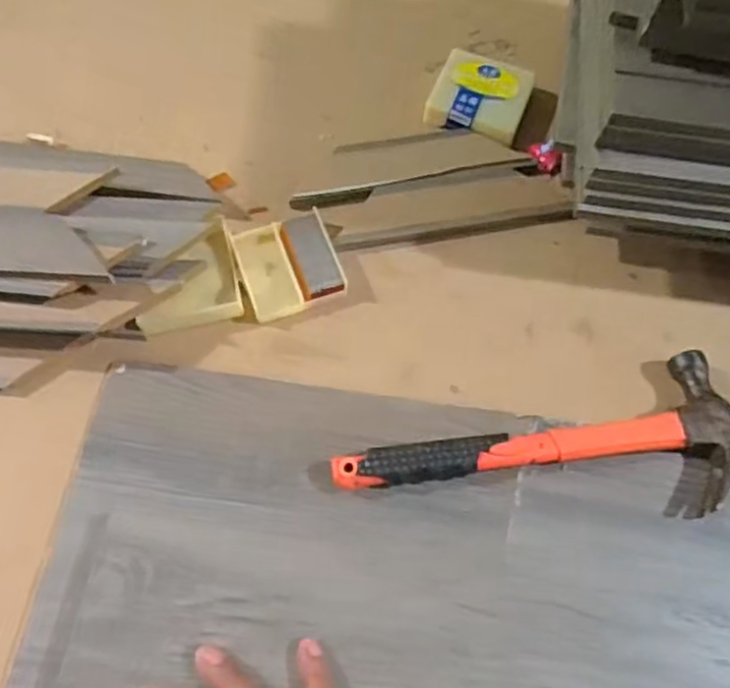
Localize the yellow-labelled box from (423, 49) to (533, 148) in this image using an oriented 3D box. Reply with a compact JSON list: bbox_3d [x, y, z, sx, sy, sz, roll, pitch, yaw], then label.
[{"bbox_3d":[0.093,-0.198,0.541,0.074,0.024,0.074,19,66,8],"label":"yellow-labelled box"}]

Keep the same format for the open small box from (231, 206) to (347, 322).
[{"bbox_3d":[-0.054,-0.057,0.474,0.067,0.014,0.071,-18,66,-9],"label":"open small box"}]

